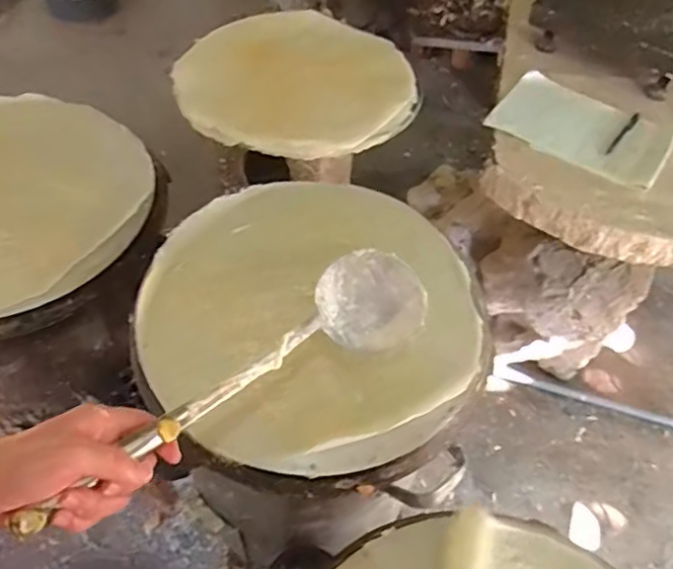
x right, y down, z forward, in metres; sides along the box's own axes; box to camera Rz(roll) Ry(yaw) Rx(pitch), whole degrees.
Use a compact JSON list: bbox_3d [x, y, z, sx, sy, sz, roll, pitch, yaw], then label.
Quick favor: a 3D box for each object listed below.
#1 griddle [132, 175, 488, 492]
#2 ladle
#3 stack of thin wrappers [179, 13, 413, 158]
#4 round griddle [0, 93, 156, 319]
[{"bbox_3d":[-0.029,0.033,0.695,0.375,0.049,0.386,2,54,-3],"label":"griddle"},{"bbox_3d":[-0.071,0.072,0.463,0.347,0.075,0.076,-29,61,-32],"label":"ladle"},{"bbox_3d":[-0.070,-0.347,0.988,0.370,0.031,0.381,-8,56,-11],"label":"stack of thin wrappers"},{"bbox_3d":[-0.449,-0.117,0.787,0.377,0.050,0.370,2,54,-3],"label":"round griddle"}]

